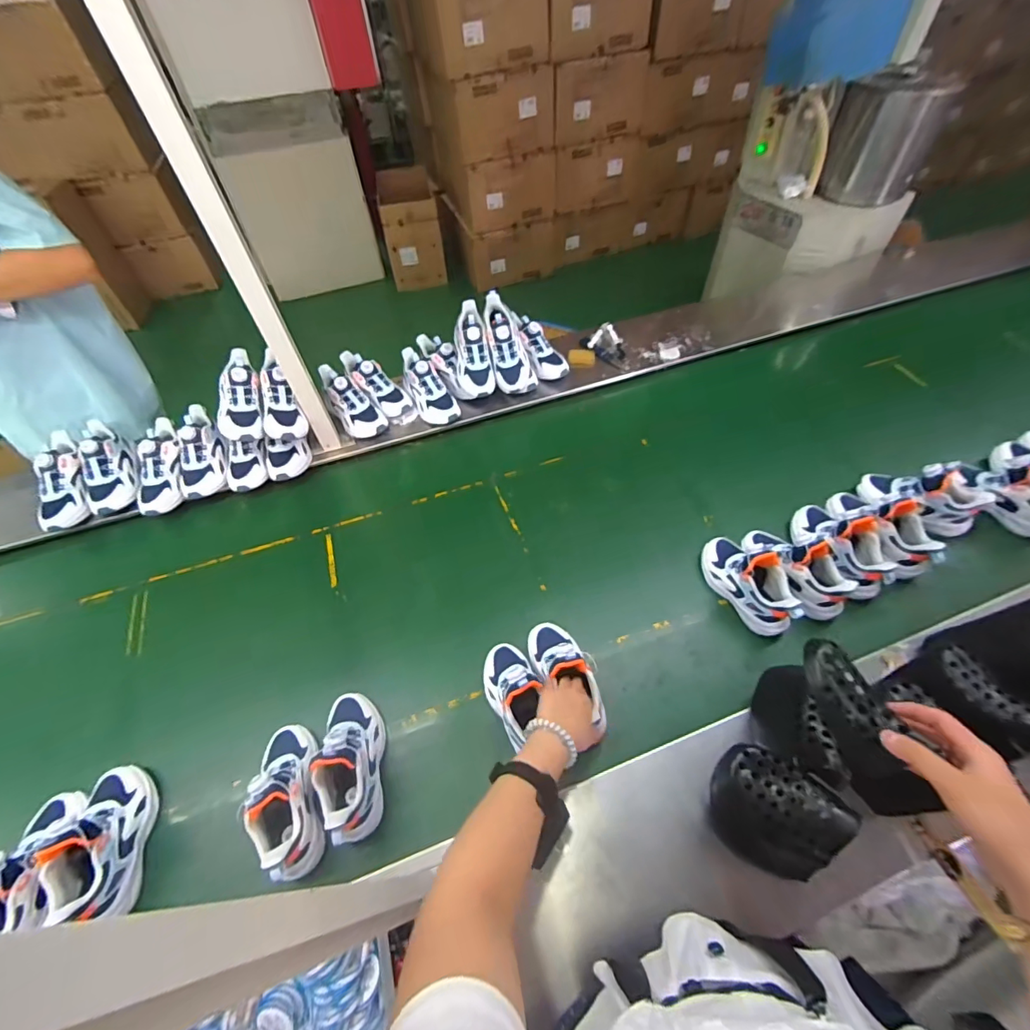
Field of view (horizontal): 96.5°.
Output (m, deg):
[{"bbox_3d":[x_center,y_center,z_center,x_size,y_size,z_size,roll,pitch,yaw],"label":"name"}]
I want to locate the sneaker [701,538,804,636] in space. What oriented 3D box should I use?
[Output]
[{"bbox_3d":[0.409,0.113,0.805,0.092,0.128,0.191,-20,51,-18],"label":"sneaker"}]

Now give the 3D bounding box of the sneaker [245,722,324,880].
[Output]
[{"bbox_3d":[-0.315,0.380,0.632,0.085,0.103,0.193,-14,49,-13],"label":"sneaker"}]

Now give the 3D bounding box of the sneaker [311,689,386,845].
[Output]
[{"bbox_3d":[-0.237,0.349,0.660,0.081,0.113,0.195,-8,48,-8],"label":"sneaker"}]

